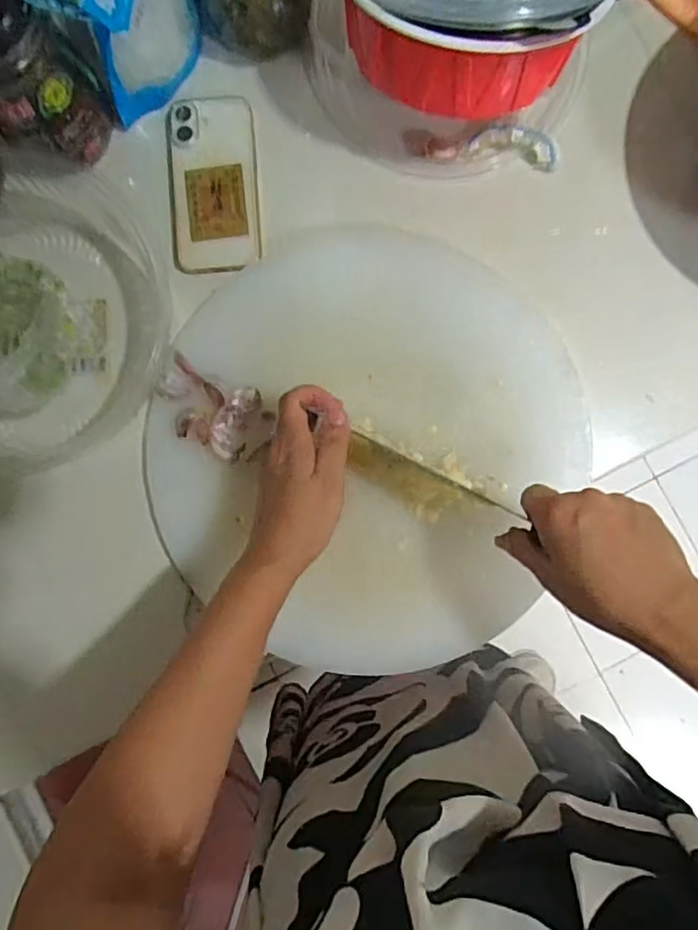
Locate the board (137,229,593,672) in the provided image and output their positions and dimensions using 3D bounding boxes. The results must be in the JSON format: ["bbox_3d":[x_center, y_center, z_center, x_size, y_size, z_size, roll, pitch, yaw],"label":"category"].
[{"bbox_3d":[0.013,-0.019,0.503,0.337,0.024,0.354,0,87,1],"label":"board"}]

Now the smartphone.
[{"bbox_3d":[-0.117,-0.243,0.526,0.076,0.009,0.150,-3,87,1],"label":"smartphone"}]

